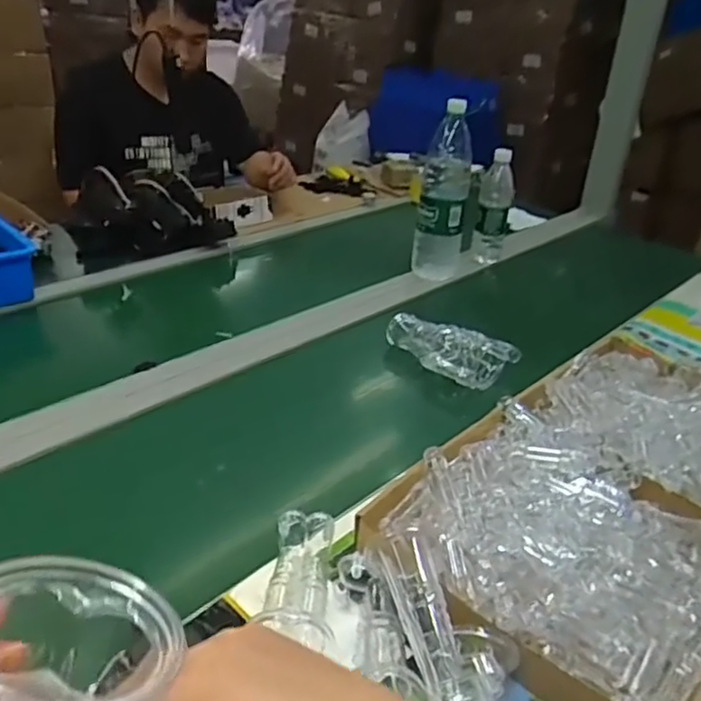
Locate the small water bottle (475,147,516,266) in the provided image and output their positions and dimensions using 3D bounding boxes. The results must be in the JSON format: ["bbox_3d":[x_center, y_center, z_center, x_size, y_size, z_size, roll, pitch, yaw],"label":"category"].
[{"bbox_3d":[0.306,-0.305,1.380,0.066,0.225,0.074,6,29,2],"label":"small water bottle"}]

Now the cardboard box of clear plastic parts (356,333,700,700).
[{"bbox_3d":[0.287,0.137,0.686,0.310,0.074,0.592,29,37,35],"label":"cardboard box of clear plastic parts"}]

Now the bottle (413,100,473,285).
[{"bbox_3d":[0.179,-0.303,1.226,0.091,0.303,0.089,9,30,6],"label":"bottle"}]

